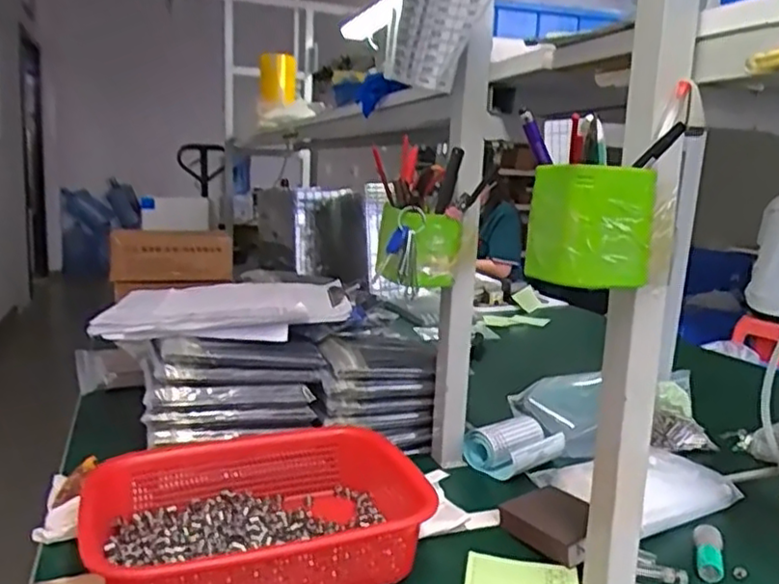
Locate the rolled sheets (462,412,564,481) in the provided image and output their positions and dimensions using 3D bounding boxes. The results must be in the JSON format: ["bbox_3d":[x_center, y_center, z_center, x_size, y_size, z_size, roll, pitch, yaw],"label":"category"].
[{"bbox_3d":[0.157,0.195,0.817,0.108,0.048,0.084,-3,13,-41],"label":"rolled sheets"}]

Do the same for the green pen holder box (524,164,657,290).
[{"bbox_3d":[0.142,-0.046,0.463,0.070,0.077,0.064,-2,11,-21],"label":"green pen holder box"}]

